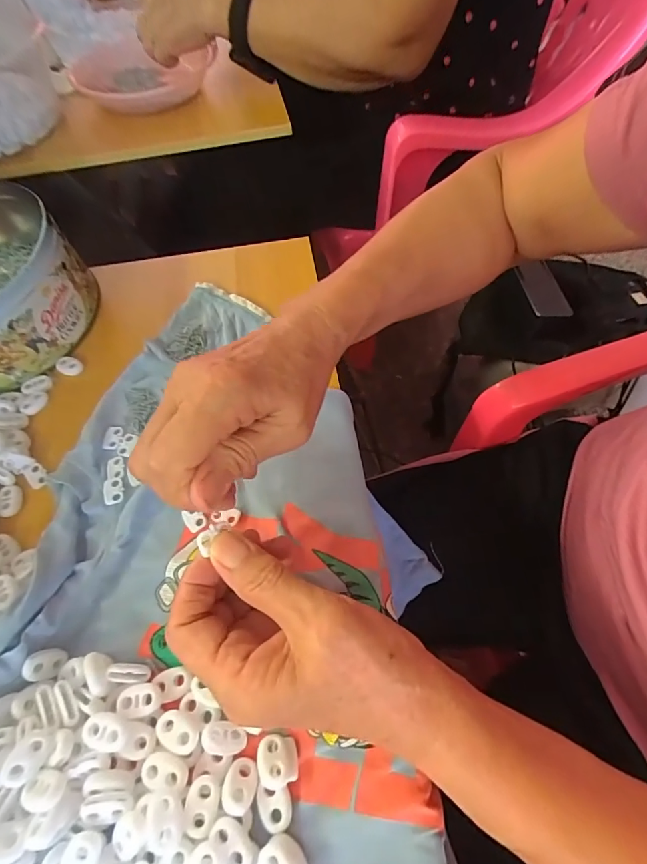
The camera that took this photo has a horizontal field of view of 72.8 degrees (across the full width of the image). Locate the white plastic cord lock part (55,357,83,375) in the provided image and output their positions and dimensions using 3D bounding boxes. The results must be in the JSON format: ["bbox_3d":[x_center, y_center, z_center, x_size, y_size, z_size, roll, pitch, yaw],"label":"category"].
[{"bbox_3d":[-0.212,-0.055,0.364,0.023,0.006,0.014,16,60,11],"label":"white plastic cord lock part"}]

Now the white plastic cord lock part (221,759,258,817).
[{"bbox_3d":[-0.040,0.166,0.206,0.015,0.006,0.020,8,59,6],"label":"white plastic cord lock part"}]

